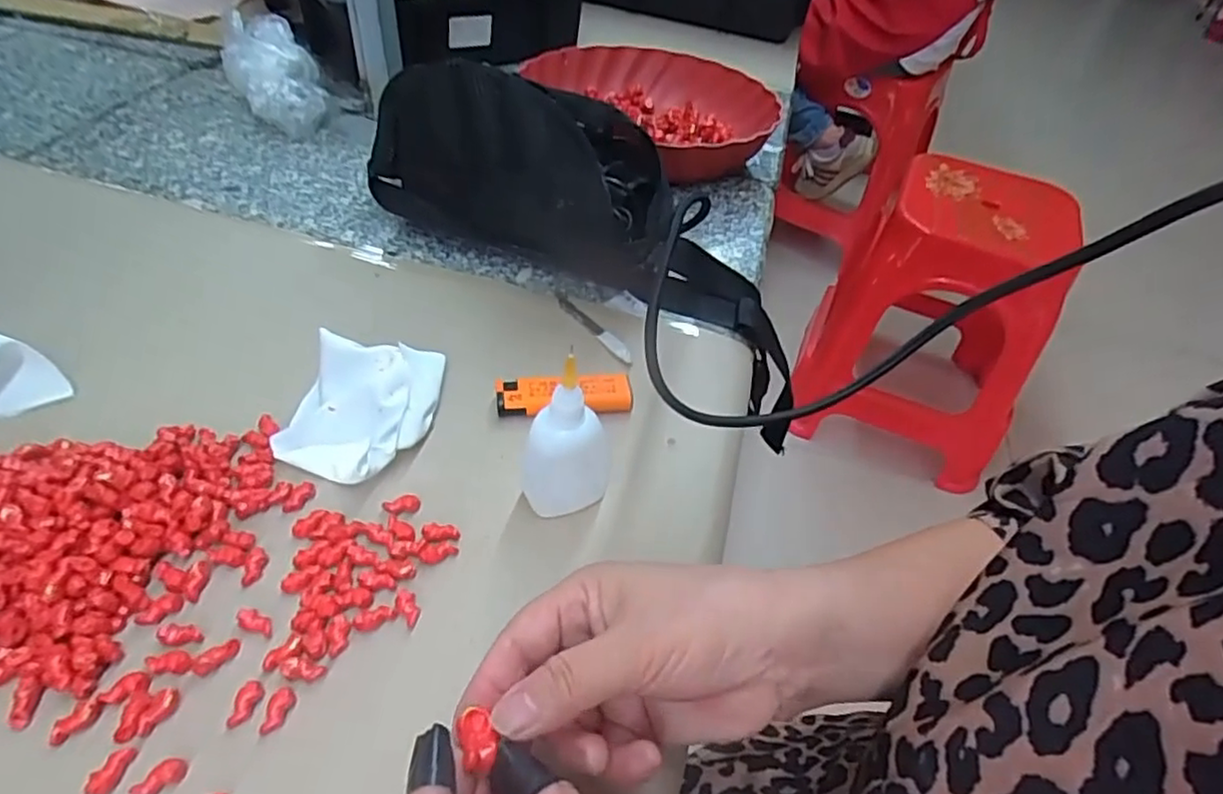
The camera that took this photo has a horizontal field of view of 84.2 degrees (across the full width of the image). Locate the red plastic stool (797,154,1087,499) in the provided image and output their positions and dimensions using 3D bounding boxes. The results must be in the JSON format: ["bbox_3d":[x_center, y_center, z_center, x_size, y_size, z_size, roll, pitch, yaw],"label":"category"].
[{"bbox_3d":[0.608,-0.161,1.337,0.391,0.482,0.346,16,49,7],"label":"red plastic stool"}]

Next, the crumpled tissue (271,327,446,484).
[{"bbox_3d":[-0.137,0.001,0.378,0.072,0.033,0.088,15,49,6],"label":"crumpled tissue"}]

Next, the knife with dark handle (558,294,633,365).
[{"bbox_3d":[-0.013,-0.047,0.460,0.011,0.004,0.084,-28,55,-29],"label":"knife with dark handle"}]

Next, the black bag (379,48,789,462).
[{"bbox_3d":[-0.002,-0.131,0.494,0.372,0.126,0.105,29,48,4],"label":"black bag"}]

